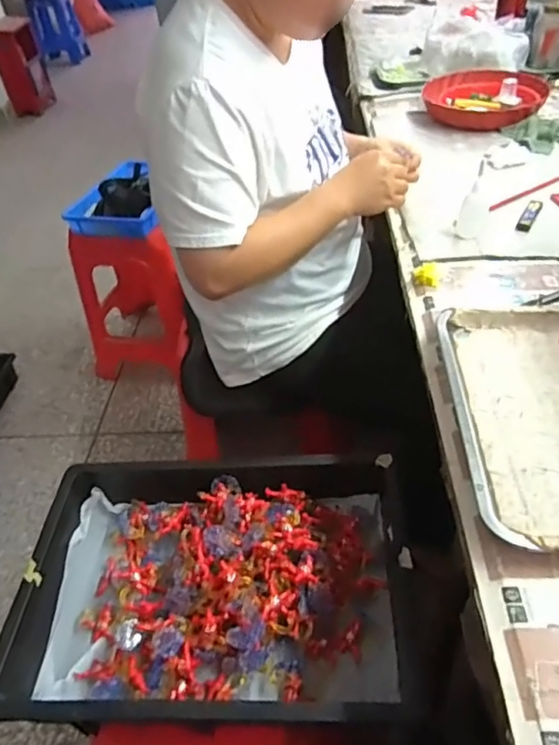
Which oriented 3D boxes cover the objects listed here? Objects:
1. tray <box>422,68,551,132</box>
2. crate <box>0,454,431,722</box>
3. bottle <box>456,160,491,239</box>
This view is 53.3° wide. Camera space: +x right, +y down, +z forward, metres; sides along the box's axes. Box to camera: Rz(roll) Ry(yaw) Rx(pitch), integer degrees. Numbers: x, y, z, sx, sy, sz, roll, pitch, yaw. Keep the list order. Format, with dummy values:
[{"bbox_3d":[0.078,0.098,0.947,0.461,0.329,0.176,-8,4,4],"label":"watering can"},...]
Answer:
[{"bbox_3d":[0.432,-0.578,1.172,0.237,0.045,0.237,-4,42,4],"label":"tray"},{"bbox_3d":[-0.083,0.253,0.679,0.423,0.085,0.318,-3,42,6],"label":"crate"},{"bbox_3d":[0.281,-0.250,0.794,0.042,0.113,0.051,10,46,16],"label":"bottle"}]

